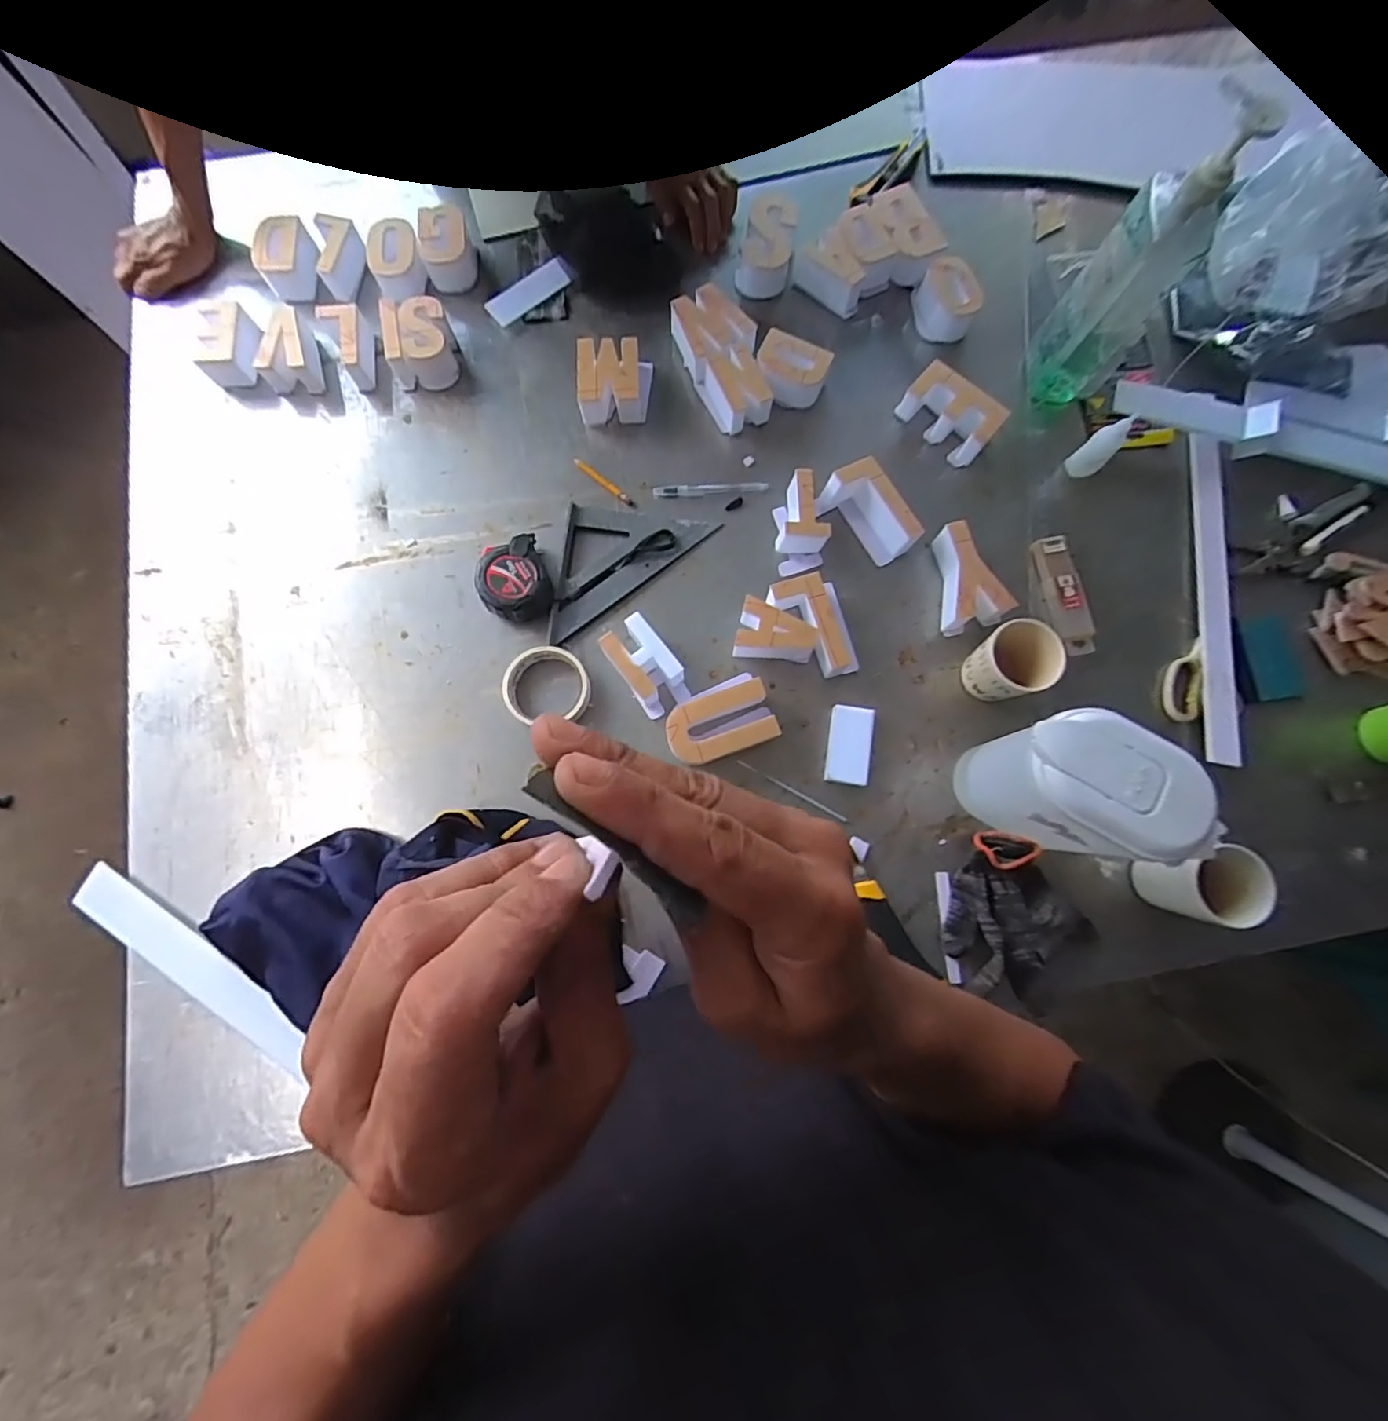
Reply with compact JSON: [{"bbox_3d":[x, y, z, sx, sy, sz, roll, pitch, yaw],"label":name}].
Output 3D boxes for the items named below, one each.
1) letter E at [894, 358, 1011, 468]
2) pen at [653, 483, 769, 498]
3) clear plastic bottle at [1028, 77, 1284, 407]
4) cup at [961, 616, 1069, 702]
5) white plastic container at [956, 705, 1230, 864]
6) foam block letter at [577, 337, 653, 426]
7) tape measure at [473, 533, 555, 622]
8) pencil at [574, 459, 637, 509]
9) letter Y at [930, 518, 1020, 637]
[{"bbox_3d":[0.308,-0.356,0.718,0.057,0.057,0.116,-43,81,-9],"label":"letter E"},{"bbox_3d":[0.020,-0.268,0.721,0.138,0.007,0.015,-6,76,-3],"label":"pen"},{"bbox_3d":[0.454,-0.449,0.623,0.092,0.287,0.069,36,78,7],"label":"clear plastic bottle"},{"bbox_3d":[0.332,-0.046,0.638,0.069,0.100,0.073,0,80,0],"label":"cup"},{"bbox_3d":[0.342,0.076,0.559,0.159,0.195,0.091,30,79,6],"label":"white plastic container"},{"bbox_3d":[-0.096,-0.399,0.726,0.086,0.049,0.095,-1,77,-1],"label":"foam block letter"},{"bbox_3d":[-0.203,-0.144,0.674,0.079,0.039,0.091,-23,79,-6],"label":"tape measure"},{"bbox_3d":[-0.108,-0.274,0.718,0.098,0.004,0.011,40,79,8],"label":"pencil"},{"bbox_3d":[0.314,-0.150,0.677,0.068,0.061,0.118,-3,78,-1],"label":"letter Y"}]

